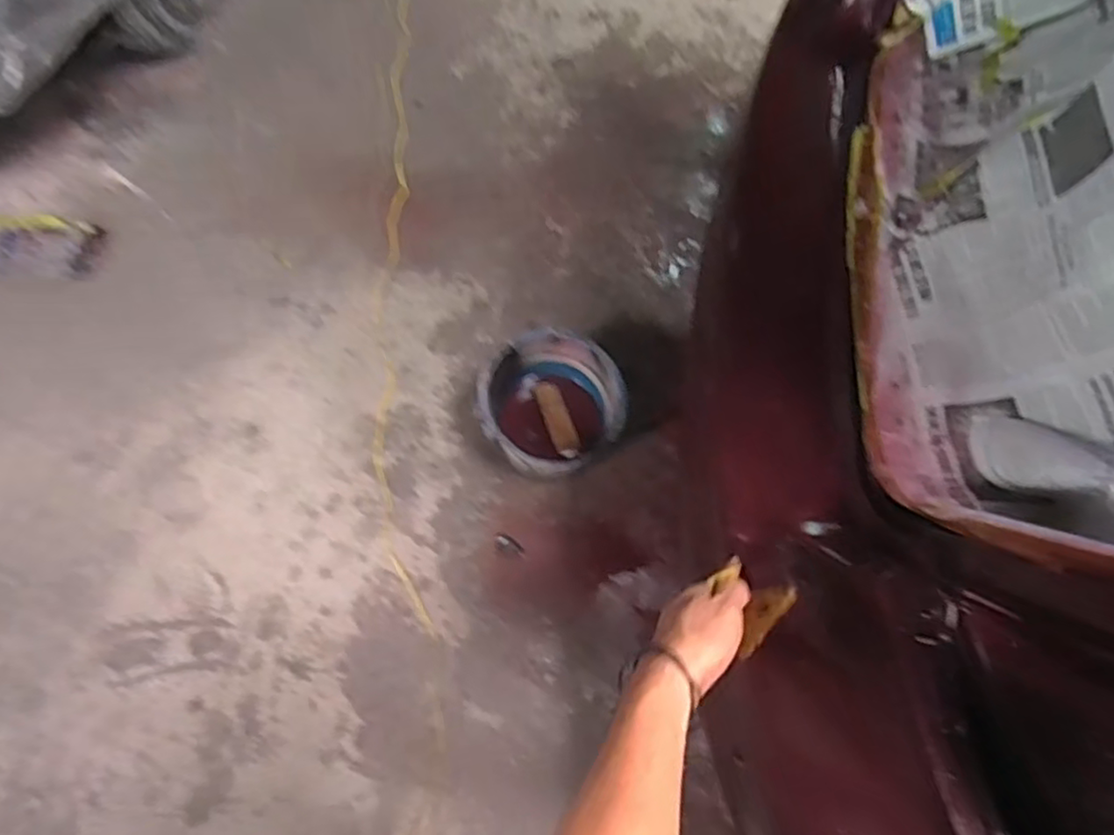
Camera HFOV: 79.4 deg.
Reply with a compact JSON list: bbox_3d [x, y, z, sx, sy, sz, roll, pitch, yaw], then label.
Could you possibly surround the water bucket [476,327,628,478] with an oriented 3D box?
[{"bbox_3d":[-0.007,-0.006,1.382,0.266,0.252,0.241,28,68,9],"label":"water bucket"}]

